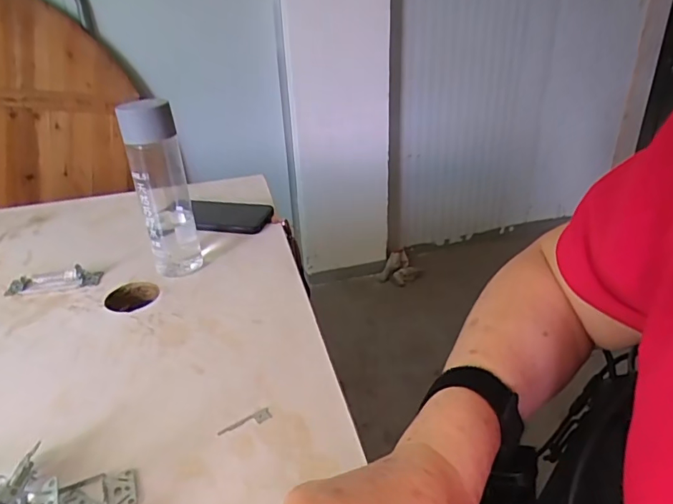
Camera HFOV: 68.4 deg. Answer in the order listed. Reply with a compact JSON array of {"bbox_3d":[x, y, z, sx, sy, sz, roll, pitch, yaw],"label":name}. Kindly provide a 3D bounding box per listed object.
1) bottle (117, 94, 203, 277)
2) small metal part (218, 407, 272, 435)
[{"bbox_3d":[-0.203,-0.073,0.579,0.056,0.207,0.069,-12,31,-15],"label":"bottle"},{"bbox_3d":[-0.075,0.138,0.404,0.043,0.004,0.013,-16,32,-22],"label":"small metal part"}]

